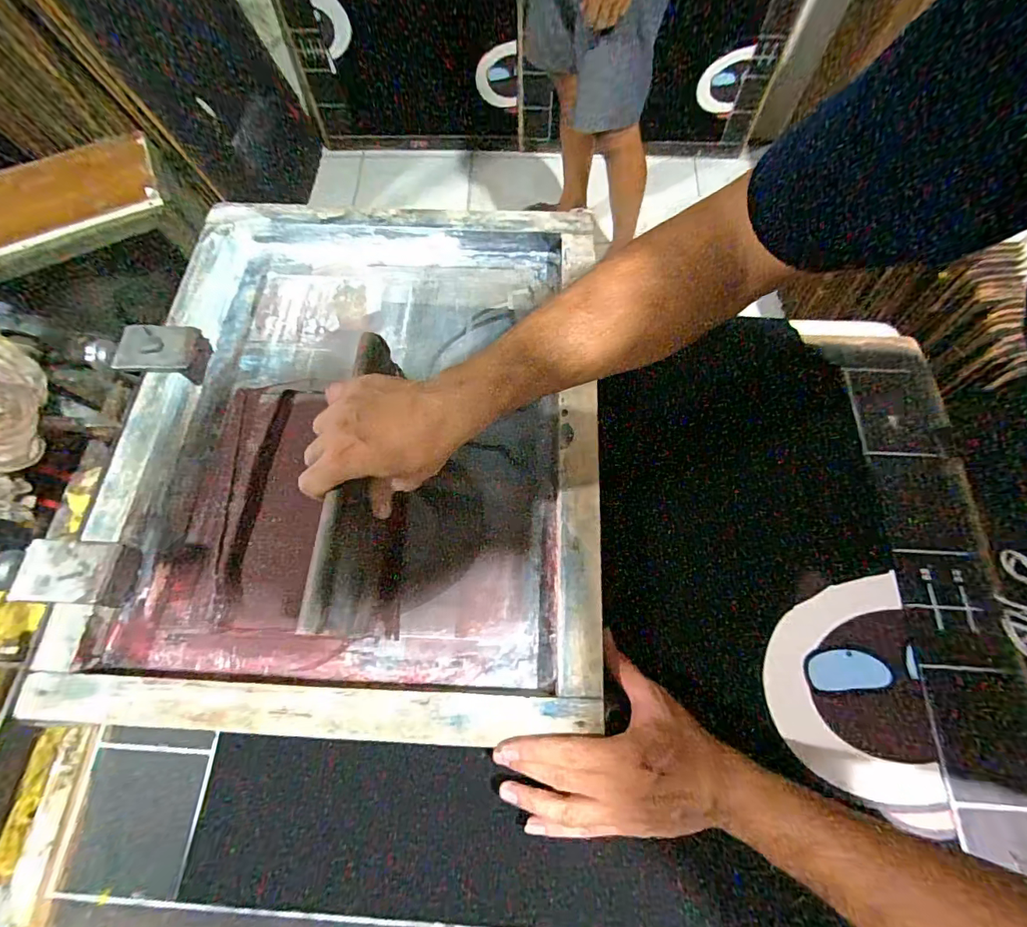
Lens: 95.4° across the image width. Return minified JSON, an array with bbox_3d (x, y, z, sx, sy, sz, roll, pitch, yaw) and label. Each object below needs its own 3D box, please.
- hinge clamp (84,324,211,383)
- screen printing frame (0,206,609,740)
[{"bbox_3d":[-0.393,-0.119,0.500,0.128,0.035,0.056,1,69,2],"label":"hinge clamp"},{"bbox_3d":[-0.145,-0.040,0.482,0.452,0.047,0.550,2,69,3],"label":"screen printing frame"}]

